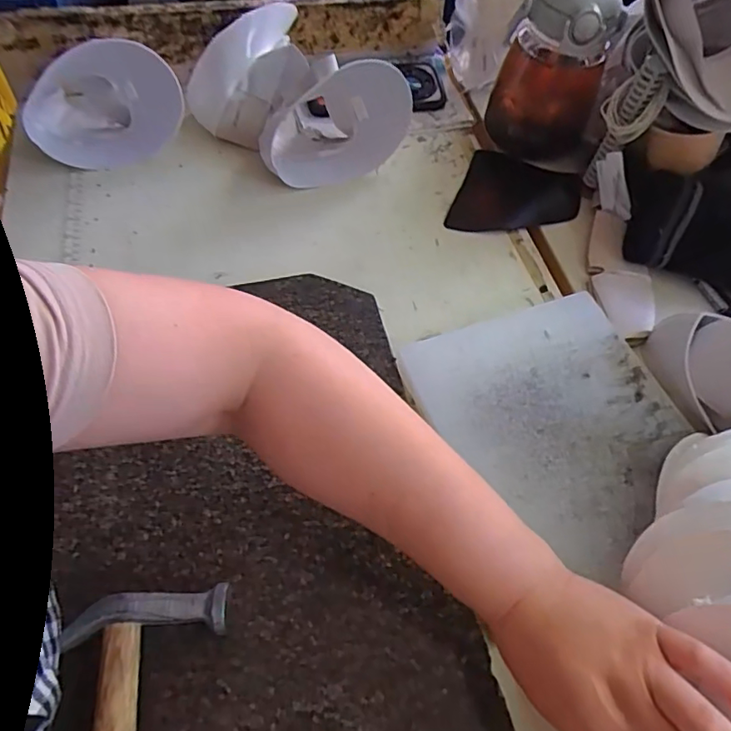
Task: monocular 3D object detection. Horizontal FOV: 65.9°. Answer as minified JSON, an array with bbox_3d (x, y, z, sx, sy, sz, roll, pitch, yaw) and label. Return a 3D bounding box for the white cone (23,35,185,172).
[{"bbox_3d":[-0.274,-0.290,0.591,0.164,0.121,0.113,-4,58,-3],"label":"white cone"}]

